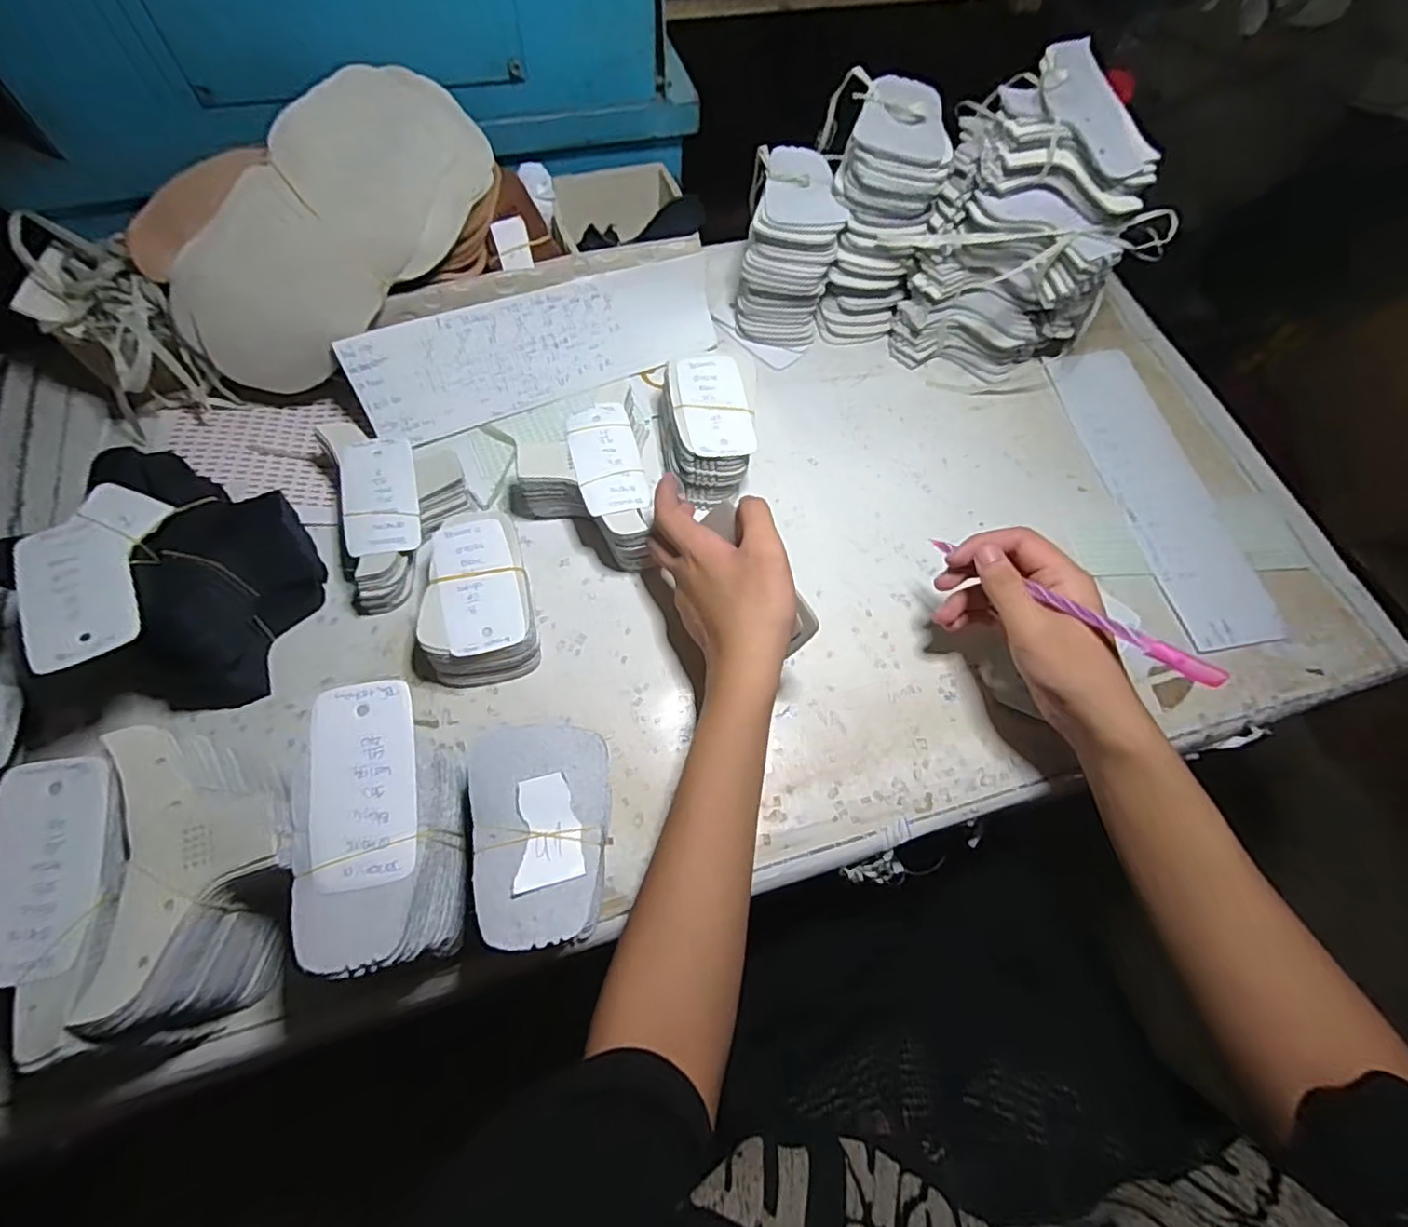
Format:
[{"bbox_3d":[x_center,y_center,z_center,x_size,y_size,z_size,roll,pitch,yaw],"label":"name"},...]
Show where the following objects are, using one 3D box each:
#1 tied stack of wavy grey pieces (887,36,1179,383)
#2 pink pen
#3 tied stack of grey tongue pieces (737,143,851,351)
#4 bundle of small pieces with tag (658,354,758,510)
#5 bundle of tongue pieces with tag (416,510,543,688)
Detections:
[{"bbox_3d":[0.274,-0.327,0.550,0.183,0.211,0.126,16,64,4],"label":"tied stack of wavy grey pieces"},{"bbox_3d":[0.213,-0.008,0.385,0.009,0.014,0.185,-31,42,-17],"label":"pink pen"},{"bbox_3d":[0.078,-0.333,0.589,0.081,0.121,0.098,10,64,1],"label":"tied stack of grey tongue pieces"},{"bbox_3d":[0.000,-0.149,0.529,0.072,0.065,0.109,-4,65,-6],"label":"bundle of small pieces with tag"},{"bbox_3d":[-0.164,-0.010,0.464,0.072,0.052,0.113,-11,65,-9],"label":"bundle of tongue pieces with tag"}]

